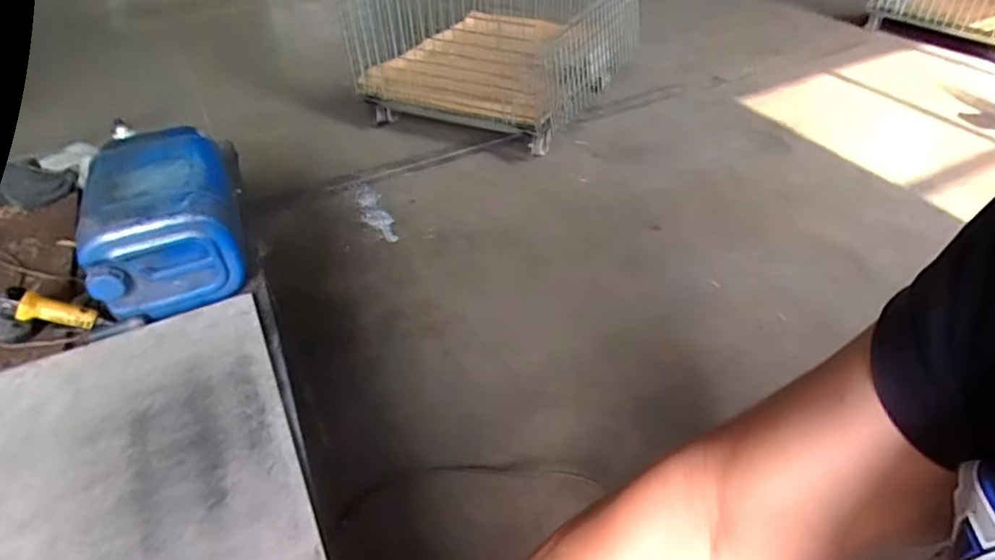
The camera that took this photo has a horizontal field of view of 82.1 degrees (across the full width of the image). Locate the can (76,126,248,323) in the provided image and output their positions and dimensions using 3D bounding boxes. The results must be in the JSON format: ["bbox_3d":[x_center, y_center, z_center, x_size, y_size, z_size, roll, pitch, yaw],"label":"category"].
[{"bbox_3d":[-0.764,-0.150,1.333,0.293,0.231,0.417,-16,43,-15],"label":"can"}]

